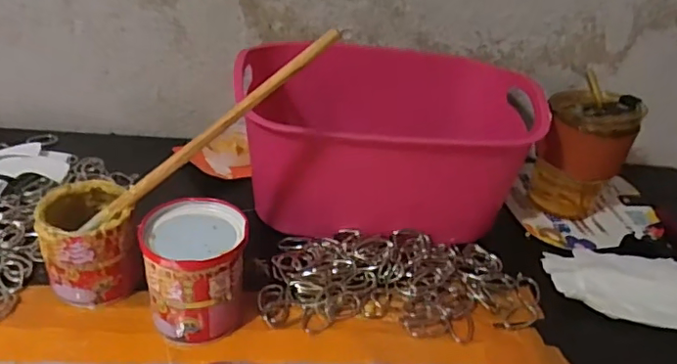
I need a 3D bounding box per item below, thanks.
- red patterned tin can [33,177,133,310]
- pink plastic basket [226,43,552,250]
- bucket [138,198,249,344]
[{"bbox_3d":[-0.181,0.044,0.405,0.059,0.068,0.063,5,34,-4],"label":"red patterned tin can"},{"bbox_3d":[0.049,-0.045,0.535,0.240,0.117,0.171,3,34,-7],"label":"pink plastic basket"},{"bbox_3d":[-0.099,0.062,0.391,0.066,0.075,0.068,5,34,-4],"label":"bucket"}]

